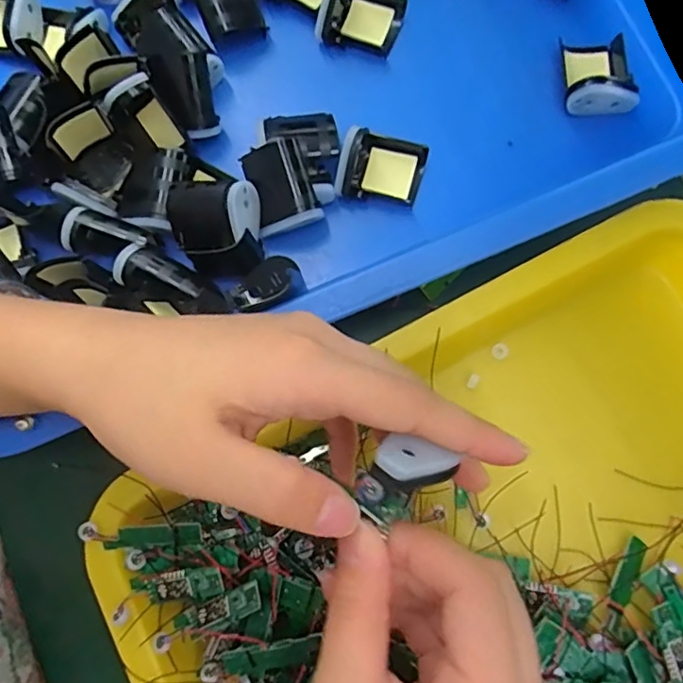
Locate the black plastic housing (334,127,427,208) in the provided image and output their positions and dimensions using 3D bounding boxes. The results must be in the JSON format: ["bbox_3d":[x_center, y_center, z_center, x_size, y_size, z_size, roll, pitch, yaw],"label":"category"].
[{"bbox_3d":[0.021,-0.091,0.288,0.043,0.021,0.035,11,81,5],"label":"black plastic housing"}]

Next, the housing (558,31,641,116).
[{"bbox_3d":[0.134,-0.141,0.290,0.038,0.020,0.047,-1,80,3],"label":"housing"}]

